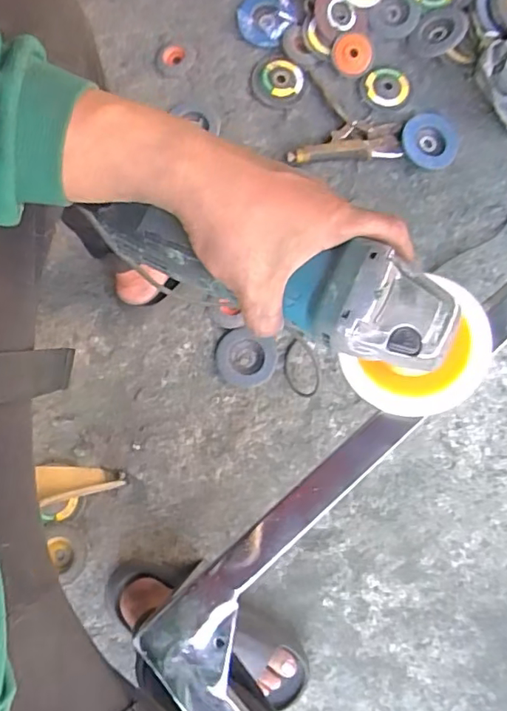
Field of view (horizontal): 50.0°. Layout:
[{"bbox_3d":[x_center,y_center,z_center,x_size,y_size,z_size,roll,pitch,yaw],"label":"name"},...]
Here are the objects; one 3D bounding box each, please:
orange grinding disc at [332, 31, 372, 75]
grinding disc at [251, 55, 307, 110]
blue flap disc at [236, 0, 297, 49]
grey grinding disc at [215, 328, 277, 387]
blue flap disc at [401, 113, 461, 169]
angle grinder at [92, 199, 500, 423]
[{"bbox_3d":[0.169,-0.514,0.926,0.067,0.017,0.071,0,96,-4],"label":"orange grinding disc"},{"bbox_3d":[0.044,-0.468,0.934,0.093,0.011,0.090,0,92,1],"label":"grinding disc"},{"bbox_3d":[0.019,-0.580,0.932,0.094,0.017,0.094,0,90,-3],"label":"blue flap disc"},{"bbox_3d":[-0.013,0.005,0.846,0.091,0.019,0.082,18,79,3],"label":"grey grinding disc"},{"bbox_3d":[0.296,-0.358,0.911,0.094,0.015,0.094,0,89,-2],"label":"blue flap disc"},{"bbox_3d":[0.026,-0.045,0.350,0.273,0.090,0.086,22,75,2],"label":"angle grinder"}]

